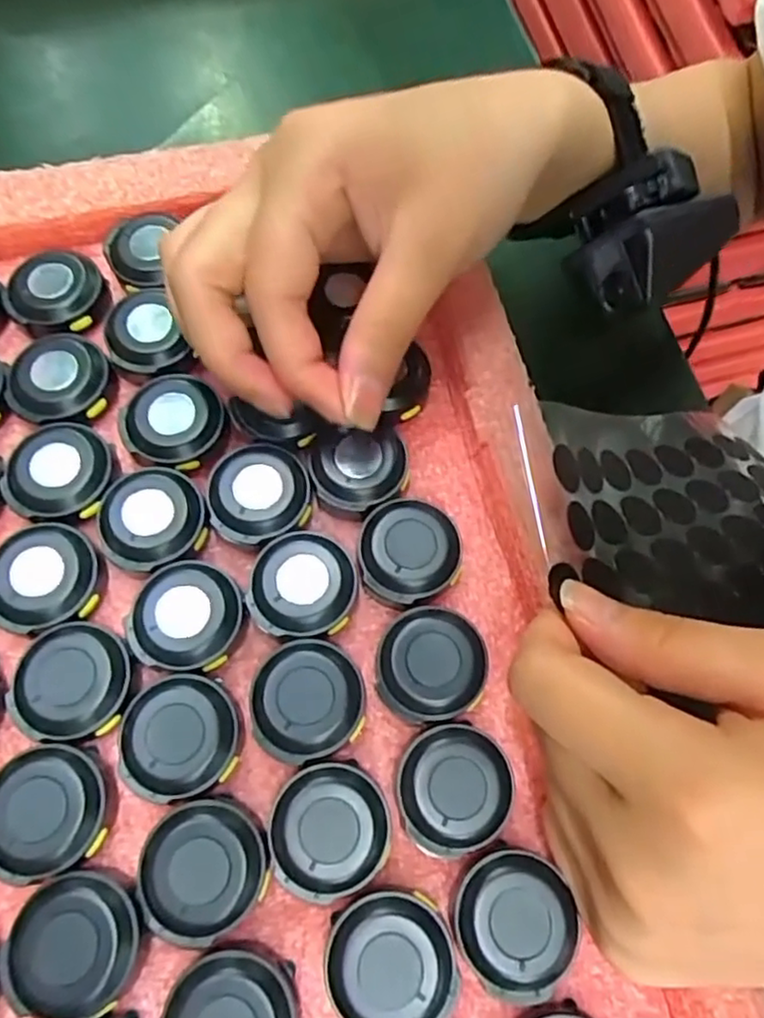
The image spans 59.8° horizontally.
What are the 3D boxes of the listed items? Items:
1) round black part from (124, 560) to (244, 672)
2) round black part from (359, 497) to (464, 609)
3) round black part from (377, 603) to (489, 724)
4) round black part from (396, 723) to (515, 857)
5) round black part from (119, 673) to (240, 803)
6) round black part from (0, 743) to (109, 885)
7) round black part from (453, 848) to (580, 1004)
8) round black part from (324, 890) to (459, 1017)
[{"bbox_3d":[-0.053,0.029,0.180,0.029,0.010,0.029,0,72,0],"label":"round black part"},{"bbox_3d":[0.008,0.012,0.190,0.029,0.011,0.030,0,72,0],"label":"round black part"},{"bbox_3d":[0.013,0.042,0.178,0.028,0.012,0.029,0,72,0],"label":"round black part"},{"bbox_3d":[0.018,0.070,0.168,0.028,0.012,0.028,0,72,0],"label":"round black part"},{"bbox_3d":[-0.051,0.058,0.169,0.028,0.011,0.029,0,72,0],"label":"round black part"},{"bbox_3d":[-0.082,0.072,0.159,0.027,0.010,0.028,0,72,0],"label":"round black part"},{"bbox_3d":[0.031,0.098,0.158,0.027,0.013,0.029,0,72,0],"label":"round black part"},{"bbox_3d":[0.002,0.104,0.152,0.028,0.013,0.028,0,72,0],"label":"round black part"}]

